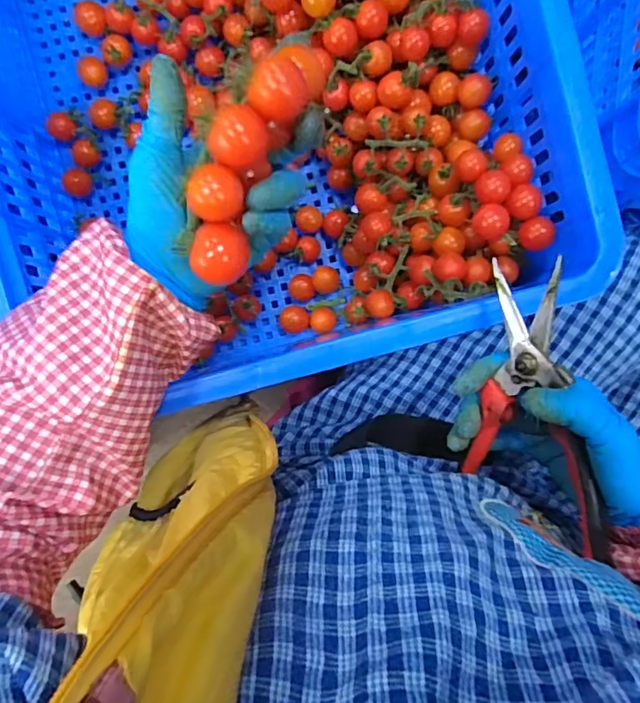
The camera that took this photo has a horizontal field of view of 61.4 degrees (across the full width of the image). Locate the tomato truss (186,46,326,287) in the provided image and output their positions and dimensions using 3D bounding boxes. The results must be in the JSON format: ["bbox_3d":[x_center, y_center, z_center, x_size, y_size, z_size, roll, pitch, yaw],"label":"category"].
[{"bbox_3d":[-0.034,-0.096,0.270,0.041,0.039,0.123,26,94,-5],"label":"tomato truss"}]

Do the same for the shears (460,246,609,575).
[{"bbox_3d":[0.122,0.036,0.332,0.018,0.085,0.172,-11,90,-41],"label":"shears"}]

